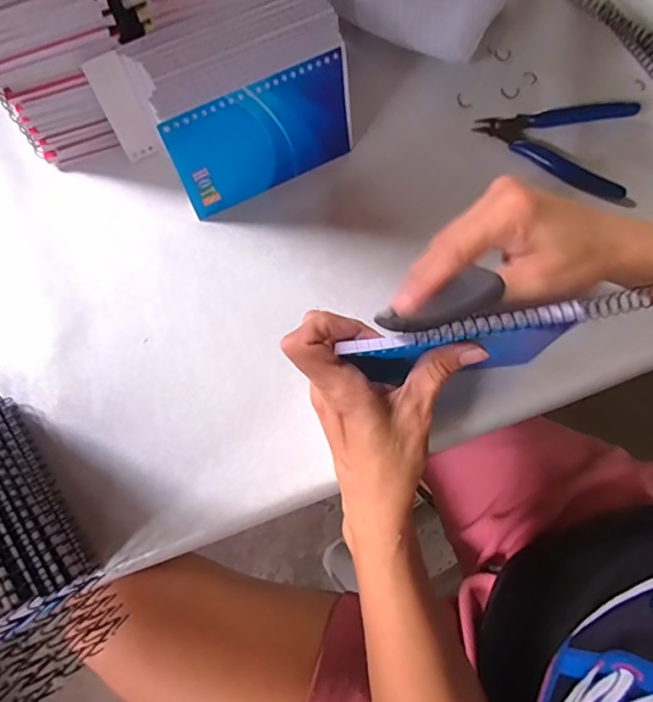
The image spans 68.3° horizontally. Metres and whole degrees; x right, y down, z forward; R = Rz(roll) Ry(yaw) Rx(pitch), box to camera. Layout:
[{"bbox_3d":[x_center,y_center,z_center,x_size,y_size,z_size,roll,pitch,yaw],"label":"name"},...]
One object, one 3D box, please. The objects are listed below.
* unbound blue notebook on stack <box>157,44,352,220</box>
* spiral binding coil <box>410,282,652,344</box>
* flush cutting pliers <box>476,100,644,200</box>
[{"bbox_3d":[-0.041,-0.149,0.339,0.132,0.078,0.004,-29,61,-10],"label":"unbound blue notebook on stack"},{"bbox_3d":[0.120,-0.019,0.256,0.146,0.010,0.012,-11,72,-5],"label":"spiral binding coil"},{"bbox_3d":[0.189,-0.179,0.386,0.121,0.014,0.084,26,74,8],"label":"flush cutting pliers"}]

